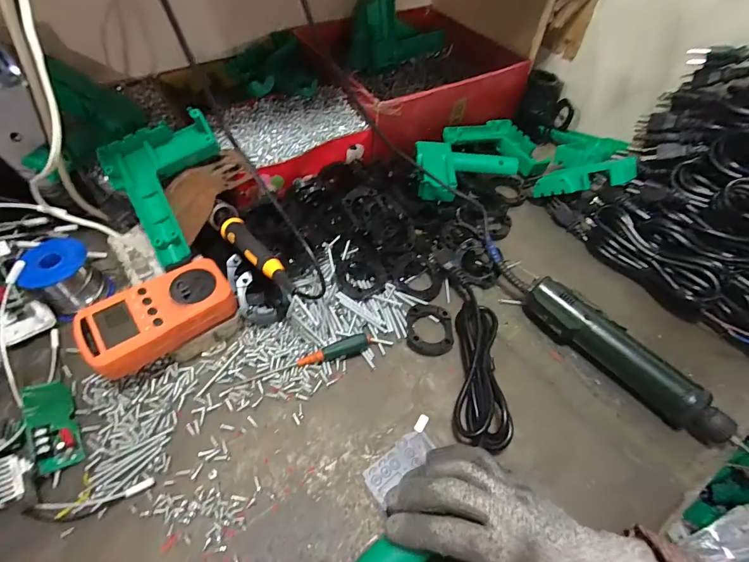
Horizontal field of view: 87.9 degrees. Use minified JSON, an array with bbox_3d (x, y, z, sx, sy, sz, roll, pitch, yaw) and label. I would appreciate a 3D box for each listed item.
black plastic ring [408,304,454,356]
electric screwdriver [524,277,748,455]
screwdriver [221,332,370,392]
[{"bbox_3d":[0.061,0.050,0.419,0.049,0.012,0.059,3,54,-2],"label":"black plastic ring"},{"bbox_3d":[0.256,0.080,0.402,0.044,0.039,0.224,-34,63,-26],"label":"electric screwdriver"},{"bbox_3d":[-0.073,0.082,0.387,0.149,0.017,0.015,-17,57,-16],"label":"screwdriver"}]

